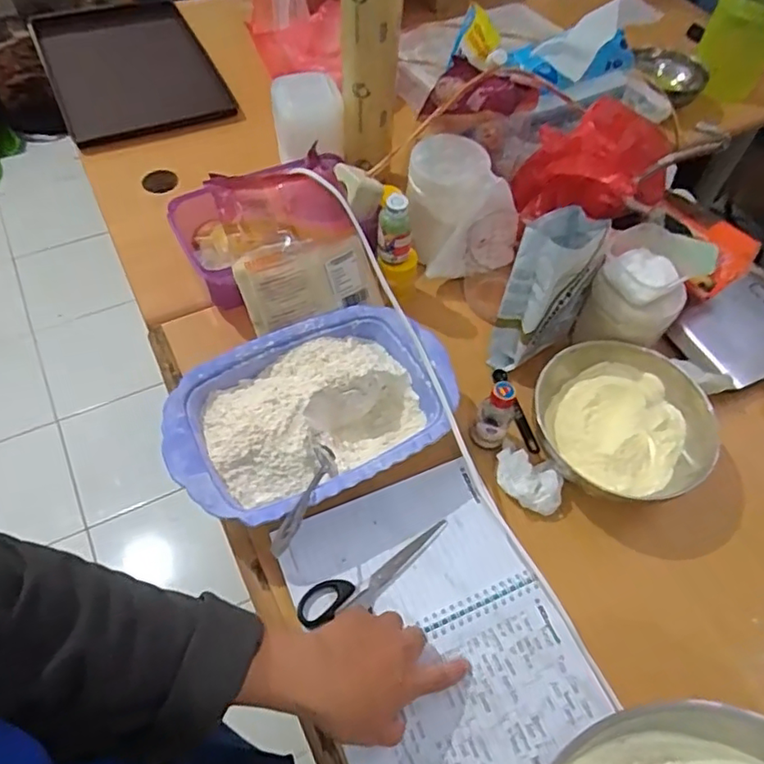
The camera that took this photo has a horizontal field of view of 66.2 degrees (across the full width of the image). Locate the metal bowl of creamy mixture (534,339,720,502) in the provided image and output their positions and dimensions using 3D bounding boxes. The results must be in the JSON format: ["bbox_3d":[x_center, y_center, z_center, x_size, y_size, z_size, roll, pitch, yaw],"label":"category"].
[{"bbox_3d":[0.246,0.050,0.597,0.174,0.056,0.157,10,58,4],"label":"metal bowl of creamy mixture"}]

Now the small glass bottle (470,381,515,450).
[{"bbox_3d":[0.108,0.038,0.572,0.033,0.097,0.027,25,56,13],"label":"small glass bottle"}]

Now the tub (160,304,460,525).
[{"bbox_3d":[-0.064,0.034,0.575,0.275,0.071,0.175,-25,60,-20],"label":"tub"}]

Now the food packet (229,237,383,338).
[{"bbox_3d":[-0.081,-0.106,0.604,0.124,0.084,0.030,-19,19,-15],"label":"food packet"}]

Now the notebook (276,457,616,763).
[{"bbox_3d":[0.045,0.210,0.505,0.206,0.014,0.261,-20,60,-14],"label":"notebook"}]

